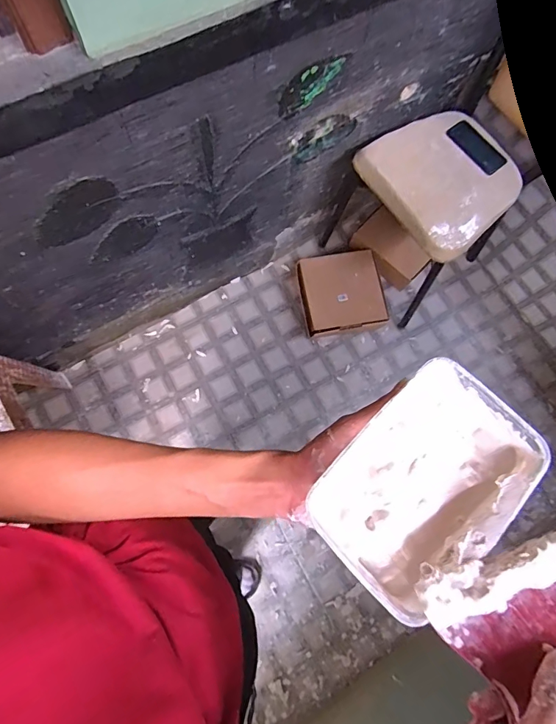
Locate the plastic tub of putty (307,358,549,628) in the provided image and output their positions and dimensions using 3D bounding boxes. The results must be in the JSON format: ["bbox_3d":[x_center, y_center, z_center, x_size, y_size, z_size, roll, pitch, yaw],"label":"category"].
[{"bbox_3d":[0.109,0.088,0.325,0.112,0.046,0.166,43,79,8],"label":"plastic tub of putty"}]

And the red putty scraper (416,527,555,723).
[{"bbox_3d":[0.162,0.162,0.254,0.114,0.018,0.101,-28,46,3],"label":"red putty scraper"}]

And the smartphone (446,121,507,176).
[{"bbox_3d":[0.501,-0.539,1.089,0.069,0.014,0.159,-35,80,-10],"label":"smartphone"}]

